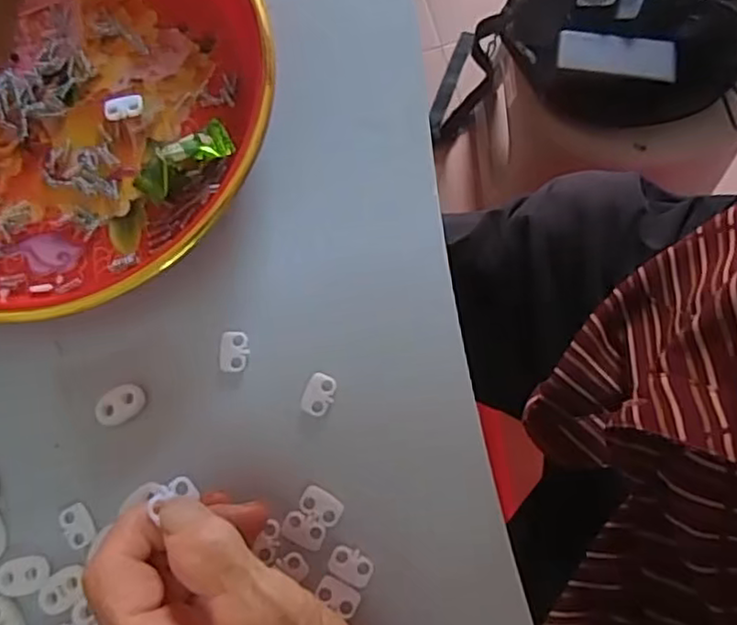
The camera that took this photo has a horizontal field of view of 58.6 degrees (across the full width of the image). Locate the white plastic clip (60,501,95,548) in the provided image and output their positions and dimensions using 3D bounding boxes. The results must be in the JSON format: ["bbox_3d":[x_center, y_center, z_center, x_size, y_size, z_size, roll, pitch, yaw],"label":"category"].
[{"bbox_3d":[-0.126,0.092,0.283,0.012,0.004,0.018,-34,78,-5],"label":"white plastic clip"}]

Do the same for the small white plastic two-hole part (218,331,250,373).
[{"bbox_3d":[-0.061,0.017,0.295,0.013,0.004,0.018,-5,77,2],"label":"small white plastic two-hole part"}]

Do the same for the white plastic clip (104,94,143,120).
[{"bbox_3d":[-0.118,-0.099,0.317,0.018,0.004,0.013,-12,77,0],"label":"white plastic clip"}]

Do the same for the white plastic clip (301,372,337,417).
[{"bbox_3d":[-0.022,0.036,0.289,0.013,0.004,0.018,19,79,7],"label":"white plastic clip"}]

